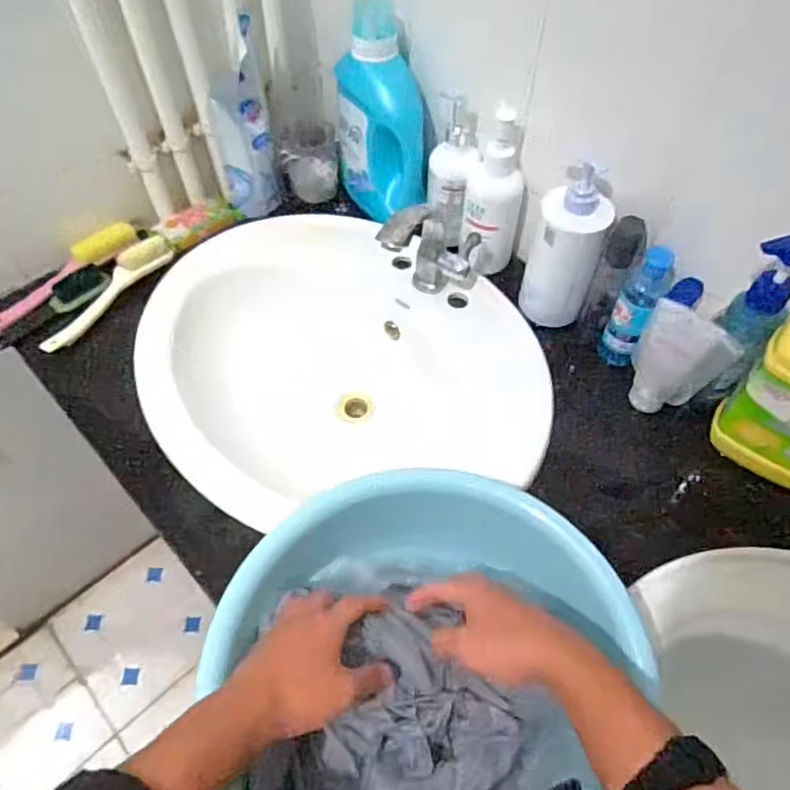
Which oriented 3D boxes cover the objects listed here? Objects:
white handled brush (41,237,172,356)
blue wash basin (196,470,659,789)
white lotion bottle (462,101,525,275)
[{"bbox_3d":[-0.373,-0.138,0.814,0.032,0.033,0.216,27,59,17],"label":"white handled brush"},{"bbox_3d":[0.014,0.227,0.505,0.296,0.100,0.318,0,55,0],"label":"blue wash basin"},{"bbox_3d":[0.127,-0.252,0.790,0.072,0.208,0.065,11,56,7],"label":"white lotion bottle"}]

